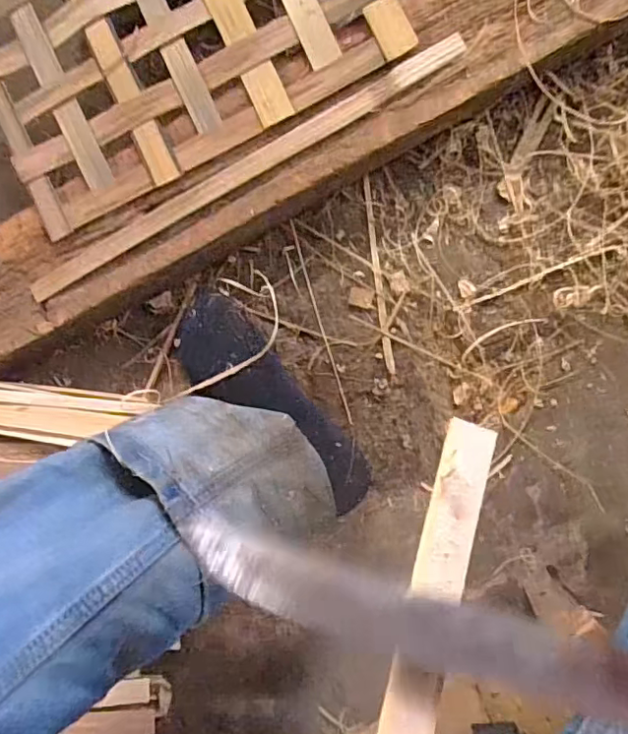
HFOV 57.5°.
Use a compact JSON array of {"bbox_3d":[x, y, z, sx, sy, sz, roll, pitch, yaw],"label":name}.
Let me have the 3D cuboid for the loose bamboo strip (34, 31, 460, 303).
[{"bbox_3d":[-0.065,-0.165,0.491,0.417,0.006,0.022,-29,86,7],"label":"loose bamboo strip"}]

